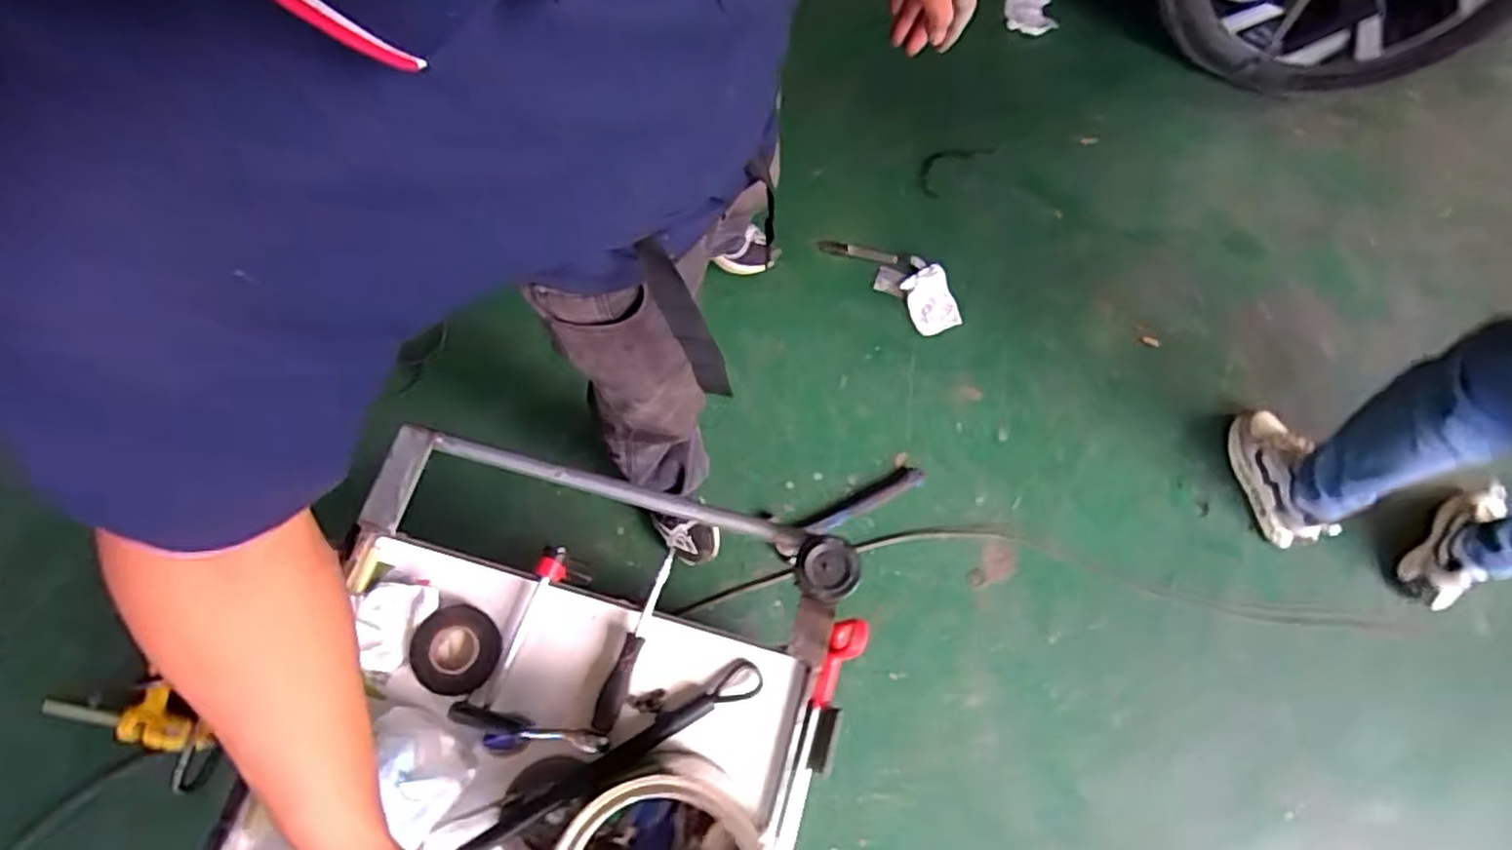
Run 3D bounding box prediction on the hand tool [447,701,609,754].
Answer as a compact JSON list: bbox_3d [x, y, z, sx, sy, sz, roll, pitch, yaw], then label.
[{"bbox_3d":[-0.207,0.277,0.665,0.145,0.024,0.018,12,71,2],"label":"hand tool"}]

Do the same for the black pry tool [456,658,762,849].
[{"bbox_3d":[-0.136,0.303,0.657,0.311,0.027,0.031,-28,74,-10],"label":"black pry tool"}]

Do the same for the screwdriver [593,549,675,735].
[{"bbox_3d":[-0.116,0.202,0.695,0.022,0.017,0.172,17,72,4],"label":"screwdriver"}]

